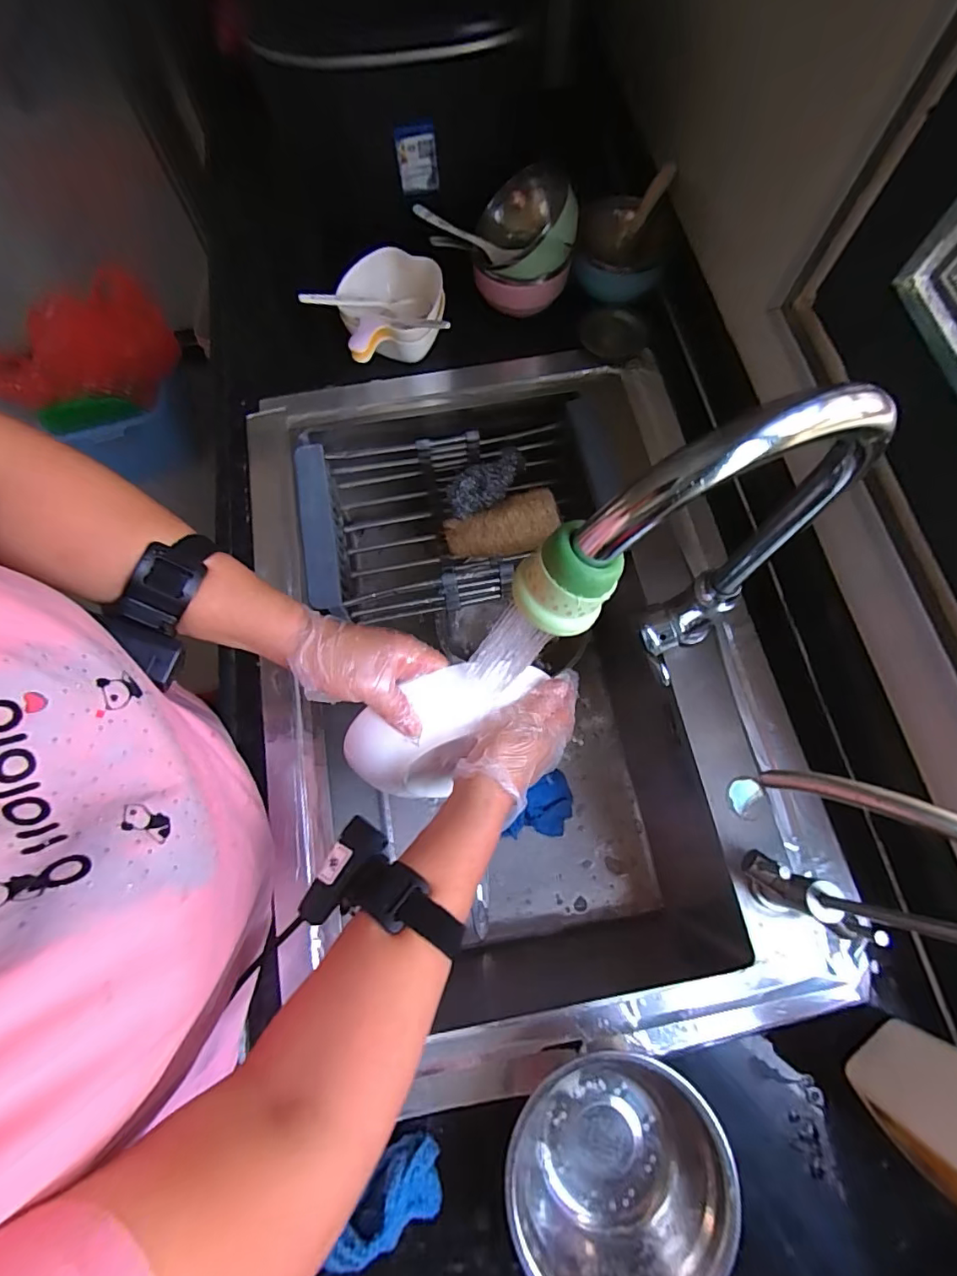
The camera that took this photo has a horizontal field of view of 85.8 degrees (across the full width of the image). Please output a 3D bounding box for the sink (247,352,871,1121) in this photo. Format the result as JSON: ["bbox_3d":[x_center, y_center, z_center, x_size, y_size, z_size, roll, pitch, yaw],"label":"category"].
[{"bbox_3d":[0.030,0.050,0.660,0.482,0.277,0.729,-10,72,-2],"label":"sink"}]

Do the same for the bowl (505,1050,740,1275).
[{"bbox_3d":[0.103,0.400,0.381,0.154,0.058,0.131,-16,73,-4],"label":"bowl"}]

